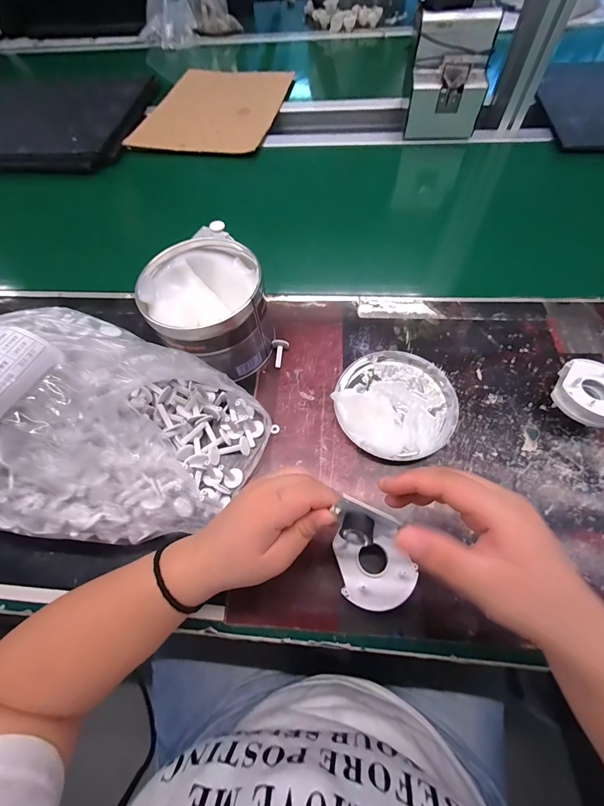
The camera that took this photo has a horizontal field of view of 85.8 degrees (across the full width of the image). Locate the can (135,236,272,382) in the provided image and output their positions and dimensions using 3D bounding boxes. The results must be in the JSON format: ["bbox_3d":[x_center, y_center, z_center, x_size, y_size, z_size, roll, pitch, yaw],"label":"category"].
[{"bbox_3d":[-0.101,-0.101,0.372,0.120,0.099,0.126,-1,63,2],"label":"can"}]

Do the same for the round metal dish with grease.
[{"bbox_3d":[0.101,-0.003,0.352,0.126,0.026,0.126,-1,63,2],"label":"round metal dish with grease"}]

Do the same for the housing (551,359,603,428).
[{"bbox_3d":[0.292,-0.008,0.335,0.071,0.040,0.062,-39,68,-16],"label":"housing"}]

